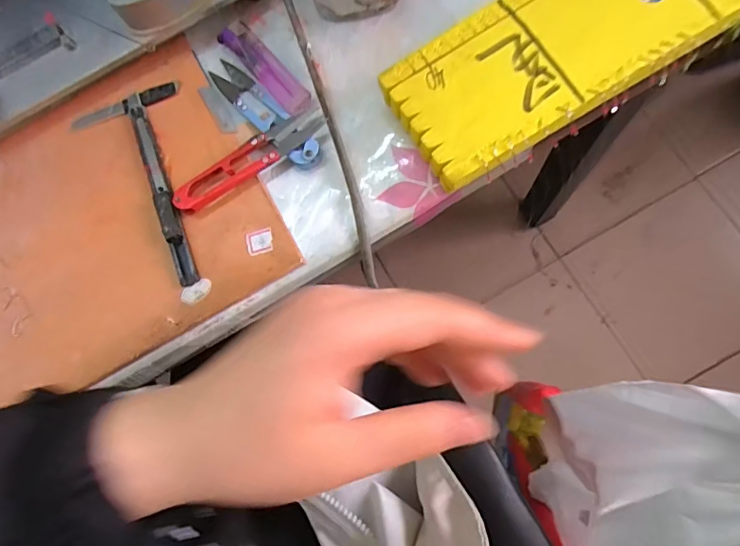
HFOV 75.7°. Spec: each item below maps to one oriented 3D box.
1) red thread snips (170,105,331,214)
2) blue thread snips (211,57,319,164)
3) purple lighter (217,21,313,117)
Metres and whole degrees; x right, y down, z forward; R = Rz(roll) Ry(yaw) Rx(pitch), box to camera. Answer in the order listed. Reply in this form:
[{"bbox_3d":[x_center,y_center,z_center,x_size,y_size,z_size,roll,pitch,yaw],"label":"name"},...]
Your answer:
[{"bbox_3d":[-0.074,-0.070,0.297,0.104,0.010,0.021,-32,77,0],"label":"red thread snips"},{"bbox_3d":[-0.069,-0.105,0.304,0.020,0.010,0.101,-44,77,-3],"label":"blue thread snips"},{"bbox_3d":[-0.067,-0.133,0.312,0.020,0.008,0.082,-41,77,-2],"label":"purple lighter"}]

